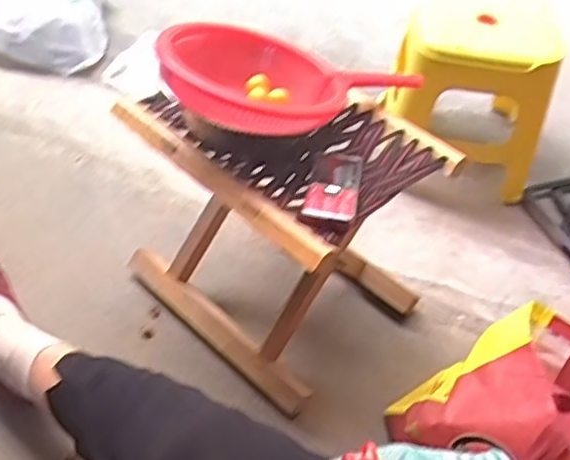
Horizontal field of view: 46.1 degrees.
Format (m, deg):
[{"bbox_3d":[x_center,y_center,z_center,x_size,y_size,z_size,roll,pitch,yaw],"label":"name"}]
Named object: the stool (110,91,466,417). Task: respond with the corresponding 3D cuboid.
[{"bbox_3d":[-0.017,-0.011,0.906,0.339,0.320,0.256,37,55,24],"label":"stool"}]

